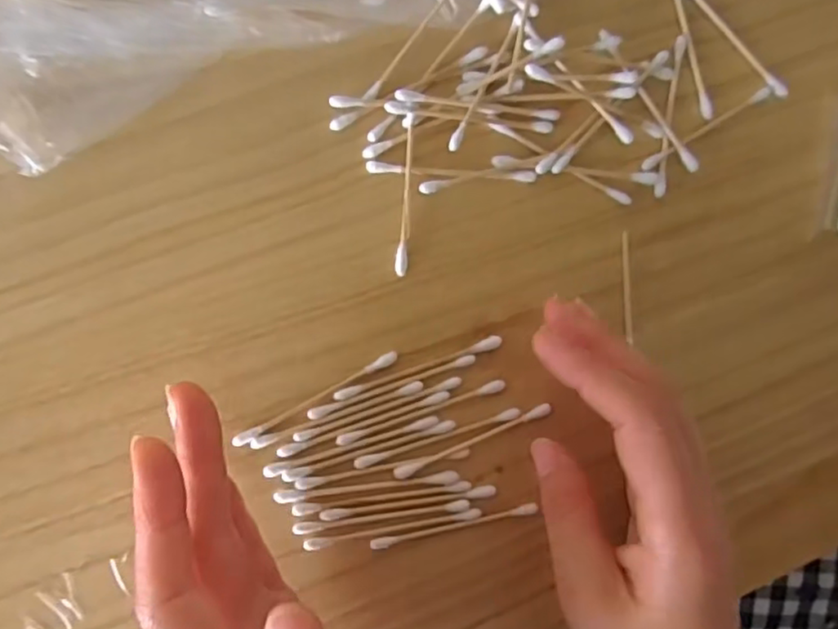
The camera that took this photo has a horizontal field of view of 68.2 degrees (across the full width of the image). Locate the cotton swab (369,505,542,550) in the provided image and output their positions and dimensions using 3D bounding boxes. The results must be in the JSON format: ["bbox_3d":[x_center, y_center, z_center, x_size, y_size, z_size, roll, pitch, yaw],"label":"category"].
[{"bbox_3d":[0.015,0.088,0.255,0.070,0.004,0.005,-11,92,-8],"label":"cotton swab"}]

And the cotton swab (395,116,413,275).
[{"bbox_3d":[-0.006,-0.049,0.253,0.005,0.005,0.064,2,90,-8],"label":"cotton swab"}]

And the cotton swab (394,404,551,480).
[{"bbox_3d":[0.023,0.052,0.256,0.069,0.004,0.006,-22,93,-7],"label":"cotton swab"}]

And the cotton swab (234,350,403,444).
[{"bbox_3d":[-0.041,0.034,0.249,0.073,0.004,0.005,-28,94,-7],"label":"cotton swab"}]

